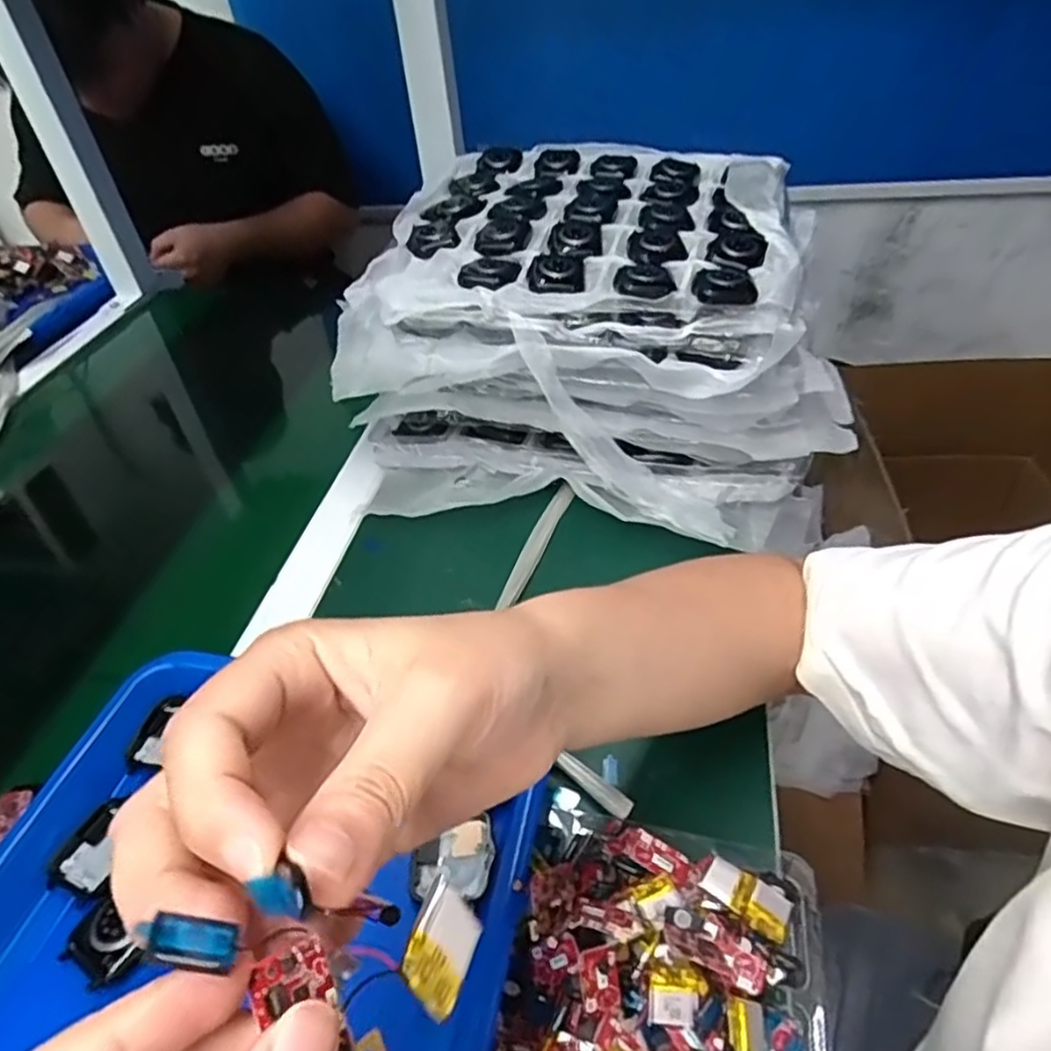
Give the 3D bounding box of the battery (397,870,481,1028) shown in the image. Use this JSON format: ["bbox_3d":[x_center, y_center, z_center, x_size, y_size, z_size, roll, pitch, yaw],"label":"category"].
[{"bbox_3d":[-0.018,0.092,0.152,0.004,0.019,0.021,-20,25,37],"label":"battery"}]

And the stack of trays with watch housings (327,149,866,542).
[{"bbox_3d":[0.051,-0.146,0.523,0.328,0.168,0.256,6,44,14],"label":"stack of trays with watch housings"}]

